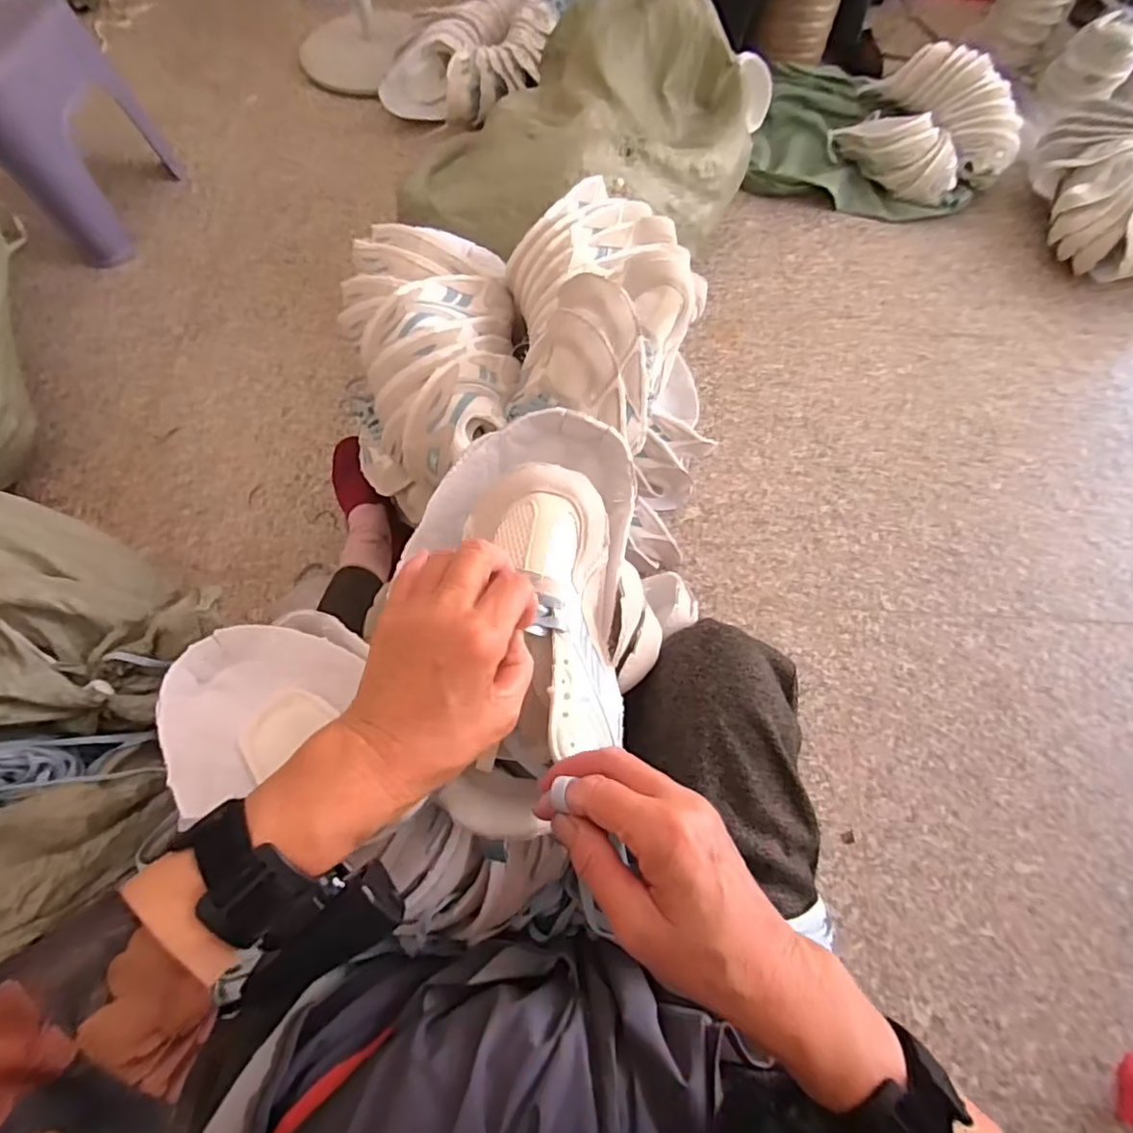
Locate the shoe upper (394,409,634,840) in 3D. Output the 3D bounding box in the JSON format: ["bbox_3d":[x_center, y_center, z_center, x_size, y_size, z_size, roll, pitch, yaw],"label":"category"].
[{"bbox_3d":[-0.032,0.028,0.393,0.153,0.073,0.267,0,72,-1],"label":"shoe upper"}]

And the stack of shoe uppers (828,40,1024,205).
[{"bbox_3d":[0.781,-0.974,1.320,0.264,0.157,0.387,-39,71,-17],"label":"stack of shoe uppers"}]

